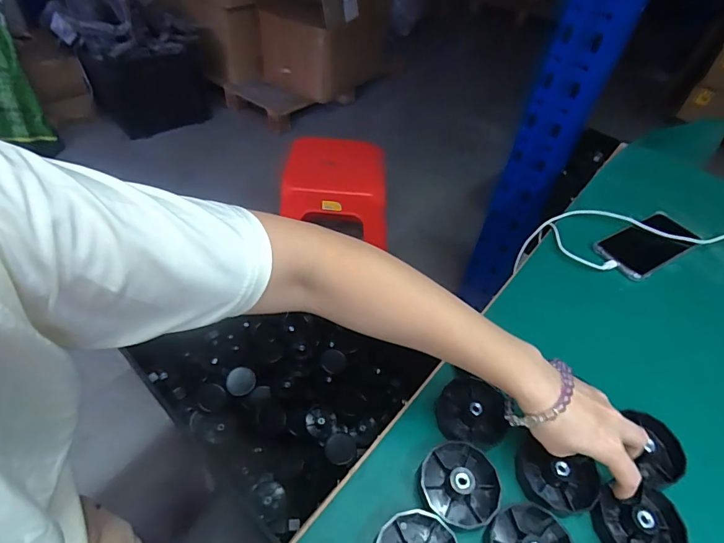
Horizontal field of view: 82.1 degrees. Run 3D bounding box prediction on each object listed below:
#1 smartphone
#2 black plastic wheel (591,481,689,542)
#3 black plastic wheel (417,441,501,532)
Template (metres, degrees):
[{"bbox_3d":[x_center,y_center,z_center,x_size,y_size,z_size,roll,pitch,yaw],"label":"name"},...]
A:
[{"bbox_3d":[0.411,-0.040,0.599,0.154,0.015,0.074,-23,52,-23],"label":"smartphone"},{"bbox_3d":[0.232,0.211,0.347,0.068,0.022,0.060,-5,47,-8],"label":"black plastic wheel"},{"bbox_3d":[0.084,0.182,0.358,0.067,0.018,0.068,3,46,-3],"label":"black plastic wheel"}]

